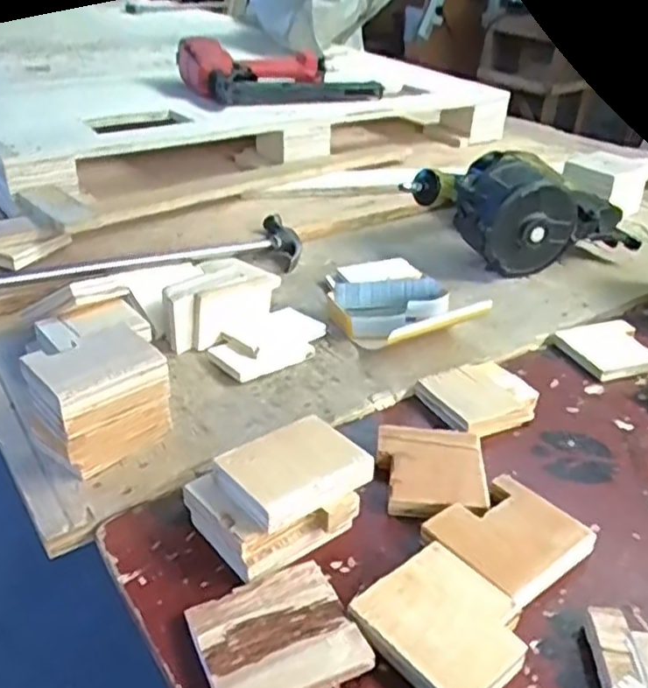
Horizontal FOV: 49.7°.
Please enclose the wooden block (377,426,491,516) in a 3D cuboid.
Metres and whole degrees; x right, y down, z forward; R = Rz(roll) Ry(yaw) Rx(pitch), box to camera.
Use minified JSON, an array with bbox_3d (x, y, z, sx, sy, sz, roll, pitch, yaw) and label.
[{"bbox_3d":[0.085,0.101,0.558,0.084,0.013,0.096,4,32,5],"label":"wooden block"}]

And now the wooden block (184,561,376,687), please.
[{"bbox_3d":[-0.029,0.177,0.423,0.090,0.019,0.084,-14,35,-23],"label":"wooden block"}]

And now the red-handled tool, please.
[{"bbox_3d":[-0.076,-0.469,1.197,0.344,0.076,0.186,-4,32,-7],"label":"red-handled tool"}]

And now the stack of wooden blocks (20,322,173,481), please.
[{"bbox_3d":[-0.191,0.043,0.576,0.097,0.094,0.084,-25,40,-35],"label":"stack of wooden blocks"}]

